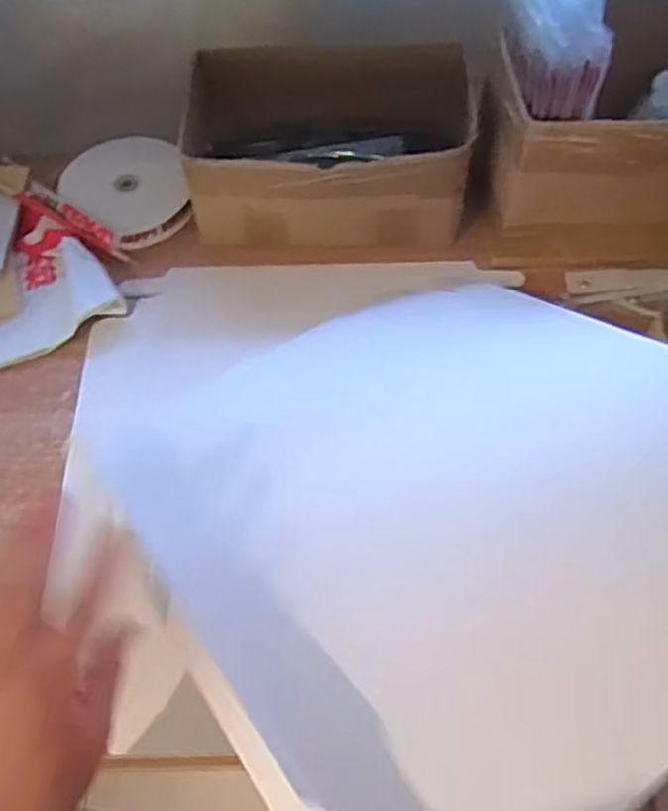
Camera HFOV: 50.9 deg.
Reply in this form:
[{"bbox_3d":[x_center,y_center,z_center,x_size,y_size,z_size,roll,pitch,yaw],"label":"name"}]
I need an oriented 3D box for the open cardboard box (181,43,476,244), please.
[{"bbox_3d":[-0.006,-0.256,0.708,0.267,0.119,0.151,2,60,2],"label":"open cardboard box"}]

